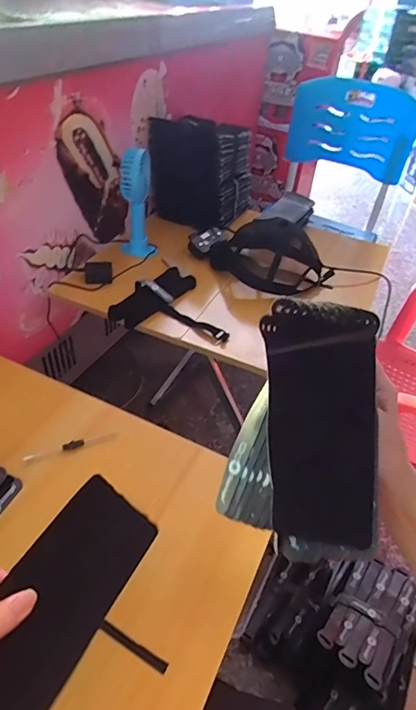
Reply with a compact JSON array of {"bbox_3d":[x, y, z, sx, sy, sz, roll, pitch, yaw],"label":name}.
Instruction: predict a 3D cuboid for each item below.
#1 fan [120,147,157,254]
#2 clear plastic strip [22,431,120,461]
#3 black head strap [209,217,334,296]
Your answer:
[{"bbox_3d":[-0.147,-0.314,0.924,0.075,0.217,0.068,-3,43,-10],"label":"fan"},{"bbox_3d":[-0.170,0.114,0.553,0.115,0.011,0.015,-10,45,-17],"label":"clear plastic strip"},{"bbox_3d":[0.138,-0.216,0.946,0.259,0.122,0.166,20,44,15],"label":"black head strap"}]

